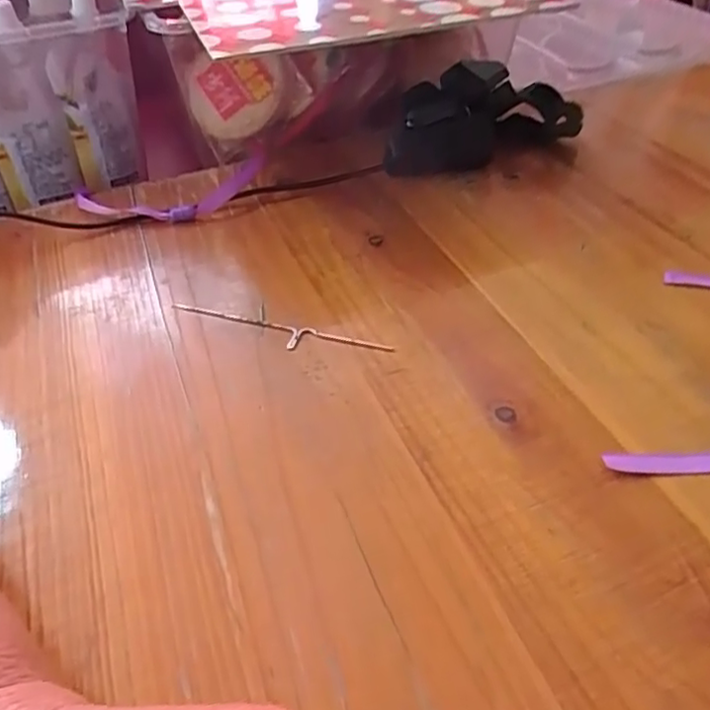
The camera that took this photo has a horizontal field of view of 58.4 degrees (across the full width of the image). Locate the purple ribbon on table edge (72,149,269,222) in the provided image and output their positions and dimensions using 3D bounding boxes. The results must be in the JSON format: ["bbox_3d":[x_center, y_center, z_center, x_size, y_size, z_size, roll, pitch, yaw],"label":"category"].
[{"bbox_3d":[-0.119,-0.104,0.416,0.125,0.008,0.046,-13,59,-5],"label":"purple ribbon on table edge"}]

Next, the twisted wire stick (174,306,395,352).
[{"bbox_3d":[-0.041,-0.013,0.324,0.122,0.004,0.015,12,46,18],"label":"twisted wire stick"}]

